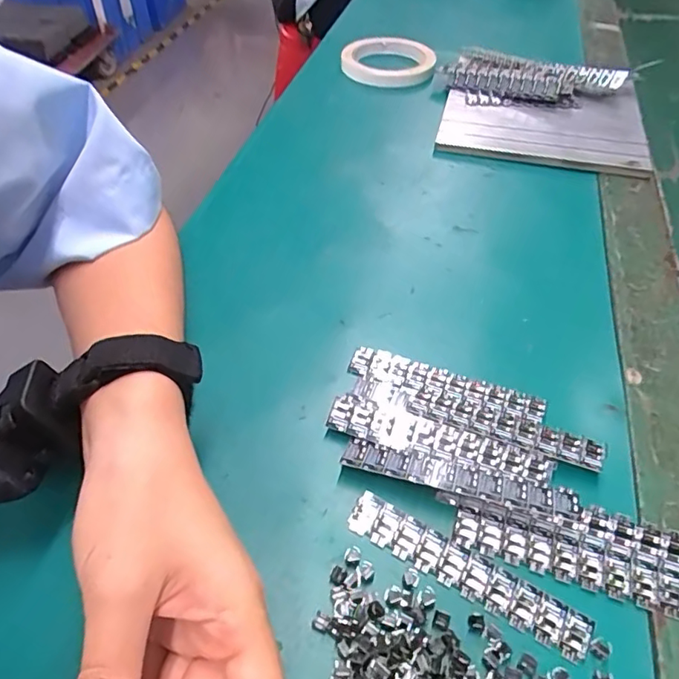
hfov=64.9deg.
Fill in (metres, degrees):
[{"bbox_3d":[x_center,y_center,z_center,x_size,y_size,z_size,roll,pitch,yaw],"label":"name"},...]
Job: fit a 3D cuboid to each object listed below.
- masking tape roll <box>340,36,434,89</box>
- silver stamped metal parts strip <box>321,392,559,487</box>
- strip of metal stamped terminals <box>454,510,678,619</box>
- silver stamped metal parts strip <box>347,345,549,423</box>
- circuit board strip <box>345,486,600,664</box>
[{"bbox_3d":[0.053,-0.304,0.585,0.098,0.022,0.098,1,48,-1],"label":"masking tape roll"},{"bbox_3d":[0.048,0.052,0.271,0.110,0.011,0.021,16,49,12],"label":"silver stamped metal parts strip"},{"bbox_3d":[0.106,0.099,0.236,0.107,0.006,0.018,16,49,11],"label":"strip of metal stamped terminals"},{"bbox_3d":[0.059,0.024,0.298,0.108,0.004,0.024,18,50,14],"label":"silver stamped metal parts strip"},{"bbox_3d":[0.054,0.101,0.235,0.107,0.004,0.019,25,52,19],"label":"circuit board strip"}]

